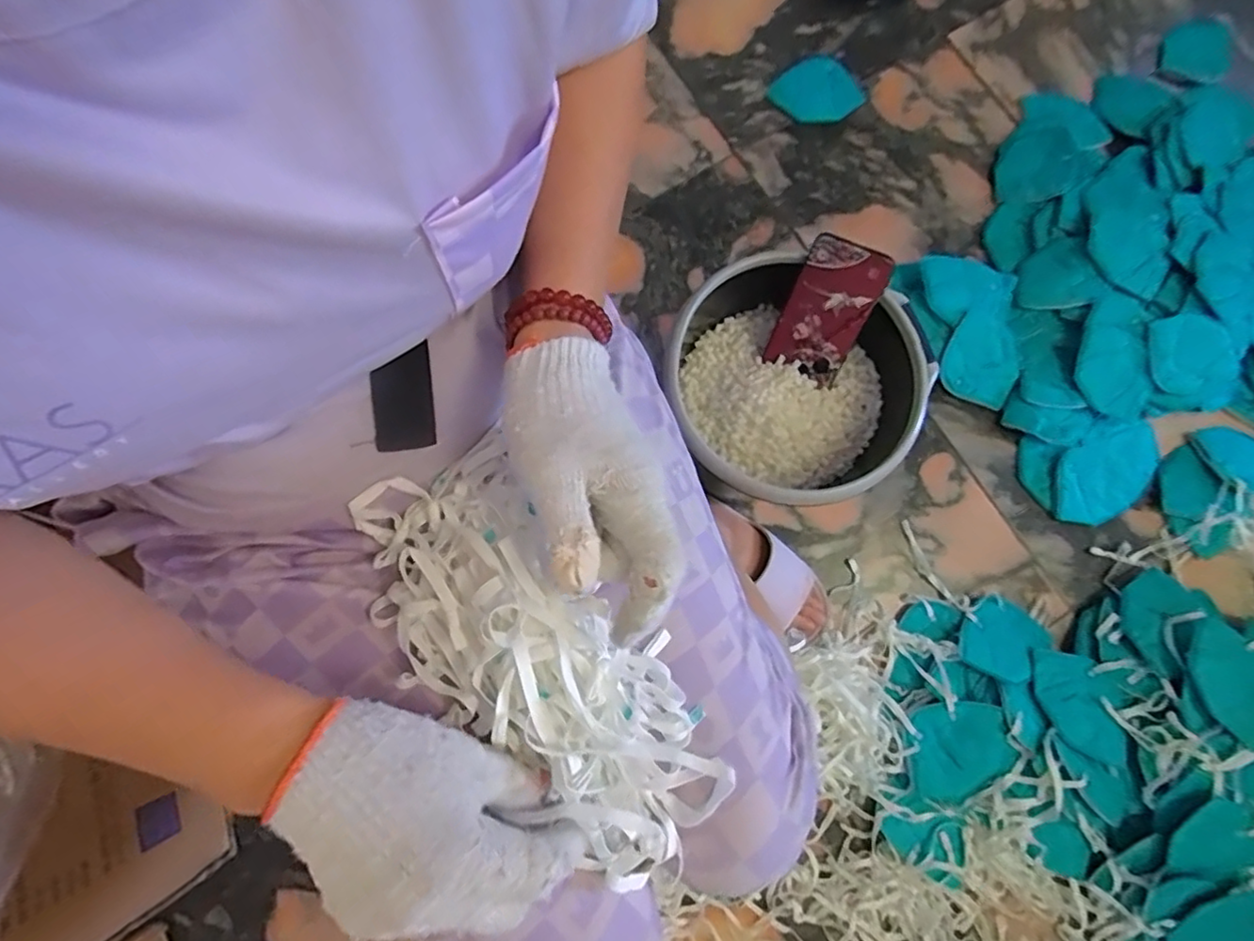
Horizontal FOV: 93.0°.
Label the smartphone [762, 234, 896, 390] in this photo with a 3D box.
[{"bbox_3d":[0.197,-0.156,0.591,0.077,0.135,0.012,25,38,8],"label":"smartphone"}]

